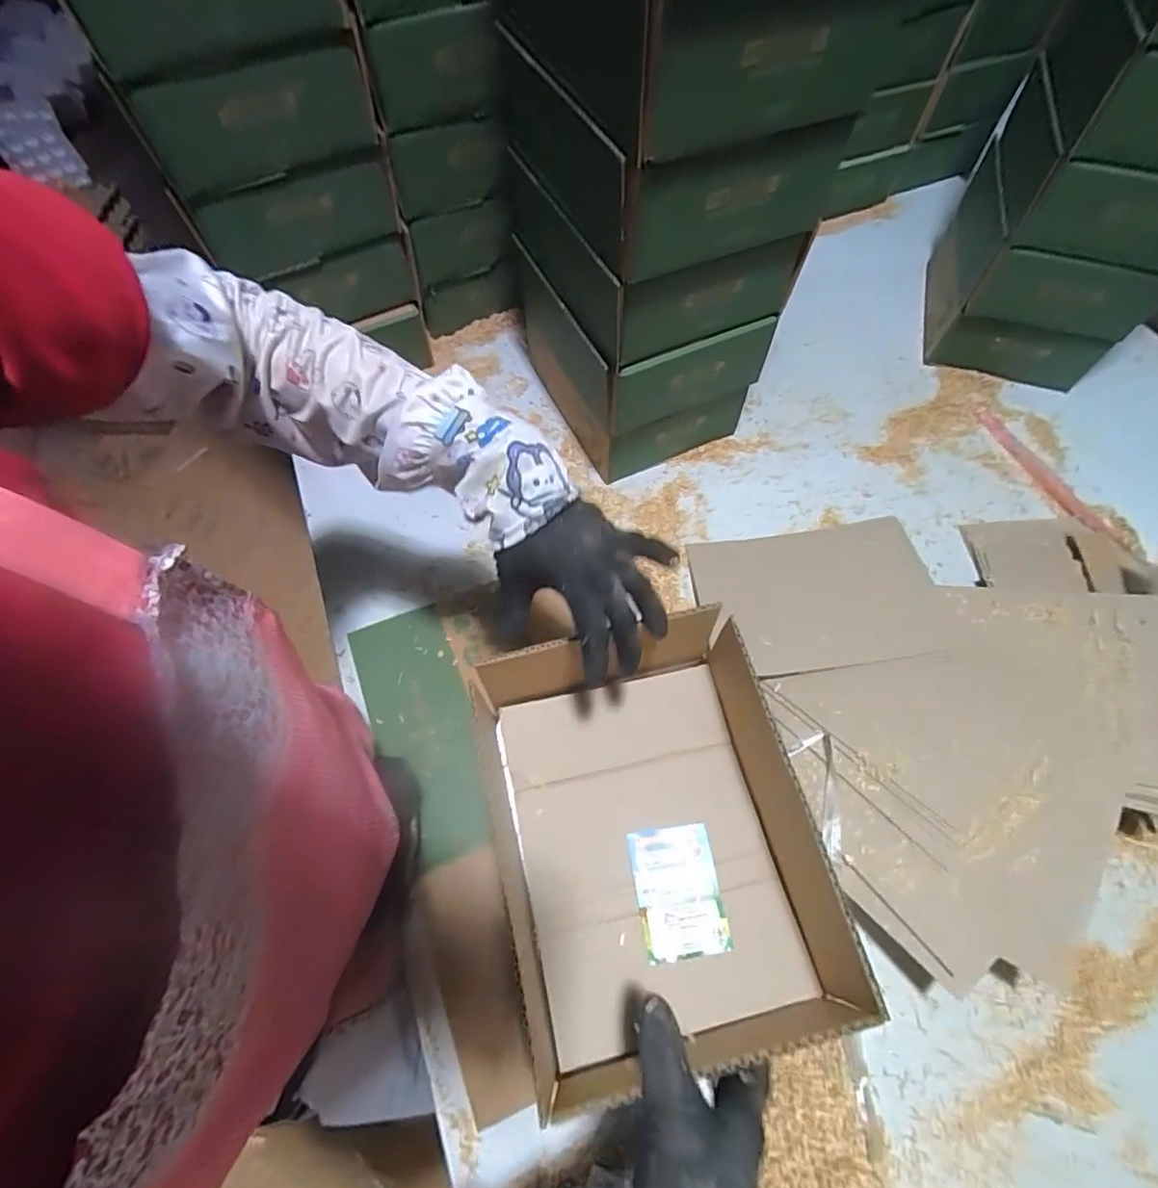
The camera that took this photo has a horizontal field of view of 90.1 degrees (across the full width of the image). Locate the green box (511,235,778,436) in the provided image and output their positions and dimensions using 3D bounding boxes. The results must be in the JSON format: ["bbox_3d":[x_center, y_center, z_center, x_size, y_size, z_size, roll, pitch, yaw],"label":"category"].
[{"bbox_3d":[0.063,-0.319,0.666,0.193,0.098,0.247,-25,65,-13],"label":"green box"}]

